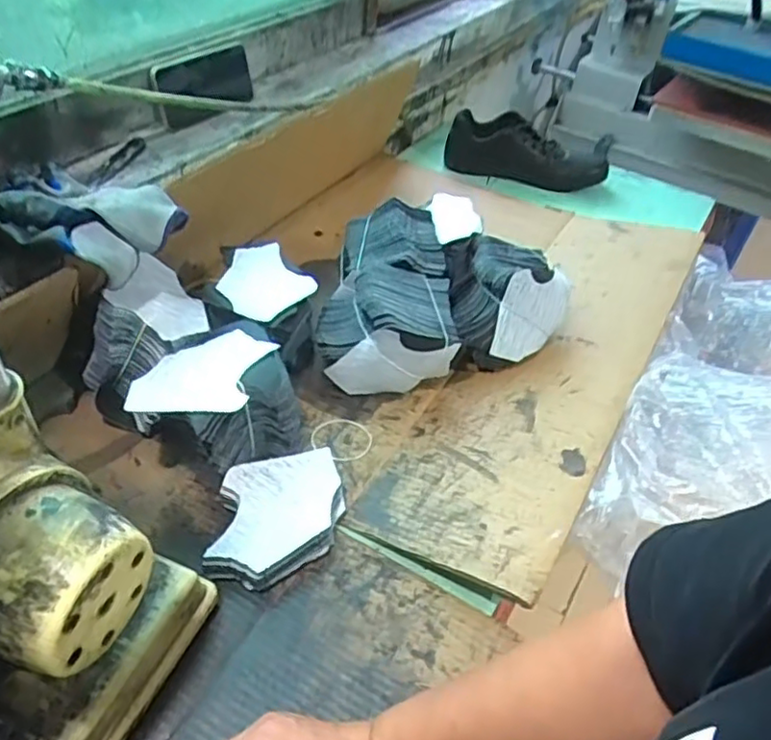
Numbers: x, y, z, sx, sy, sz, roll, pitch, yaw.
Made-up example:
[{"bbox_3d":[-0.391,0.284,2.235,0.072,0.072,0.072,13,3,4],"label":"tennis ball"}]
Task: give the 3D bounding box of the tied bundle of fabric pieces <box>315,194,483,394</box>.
[{"bbox_3d":[-0.003,-0.086,0.779,0.147,0.124,0.206,0,44,-7],"label":"tied bundle of fabric pieces"}]

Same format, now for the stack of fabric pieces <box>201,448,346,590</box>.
[{"bbox_3d":[-0.098,0.133,0.613,0.110,0.033,0.133,4,43,-3],"label":"stack of fabric pieces"}]

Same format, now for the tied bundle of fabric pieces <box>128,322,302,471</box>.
[{"bbox_3d":[-0.167,0.038,0.651,0.154,0.107,0.118,-27,53,-30],"label":"tied bundle of fabric pieces"}]

